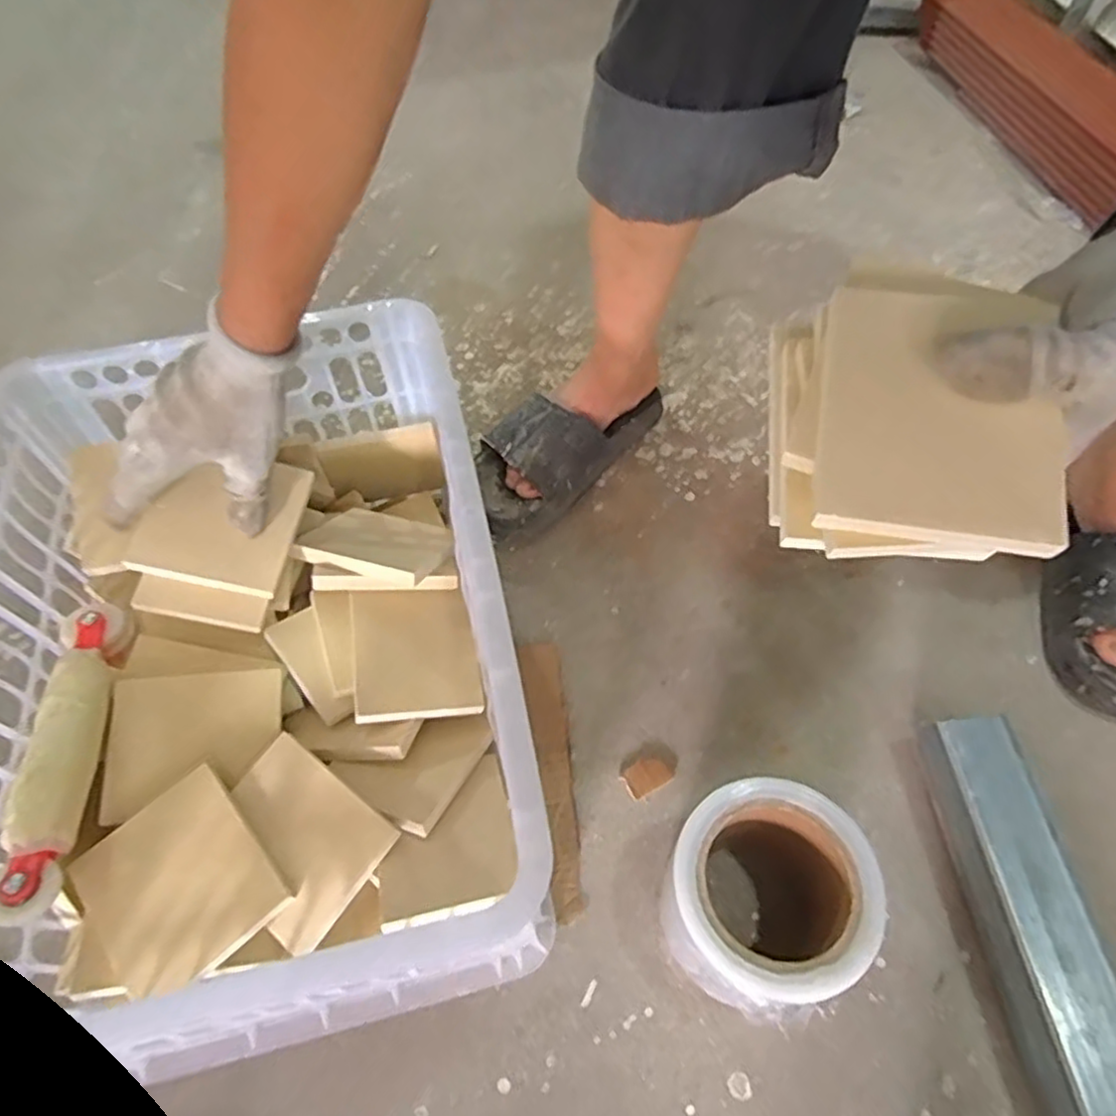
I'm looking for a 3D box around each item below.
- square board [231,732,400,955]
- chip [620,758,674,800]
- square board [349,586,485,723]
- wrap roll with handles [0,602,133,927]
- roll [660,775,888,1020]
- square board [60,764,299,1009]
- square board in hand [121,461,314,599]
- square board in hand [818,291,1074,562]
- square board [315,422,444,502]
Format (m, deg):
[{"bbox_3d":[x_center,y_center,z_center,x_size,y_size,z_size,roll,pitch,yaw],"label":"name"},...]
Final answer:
[{"bbox_3d":[-0.151,0.155,0.388,0.096,0.006,0.076,30,61,23],"label":"square board"},{"bbox_3d":[0.065,0.160,0.506,0.035,0.005,0.023,-26,59,-15],"label":"chip"},{"bbox_3d":[-0.095,0.061,0.458,0.079,0.008,0.090,-1,53,-18],"label":"square board"},{"bbox_3d":[-0.290,0.108,0.402,0.051,0.039,0.193,-13,56,-7],"label":"wrap roll with handles"},{"bbox_3d":[0.118,0.205,0.413,0.106,0.118,0.106,-1,56,1],"label":"roll"},{"bbox_3d":[-0.208,0.178,0.377,0.088,0.004,0.096,-38,67,-18],"label":"square board"},{"bbox_3d":[-0.226,-0.027,0.464,0.092,0.009,0.094,13,63,-11],"label":"square board in hand"},{"bbox_3d":[0.136,-0.051,0.247,0.077,0.006,0.099,7,72,13],"label":"square board in hand"},{"bbox_3d":[-0.149,-0.077,0.597,0.094,0.079,0.010,-16,57,-9],"label":"square board"}]

